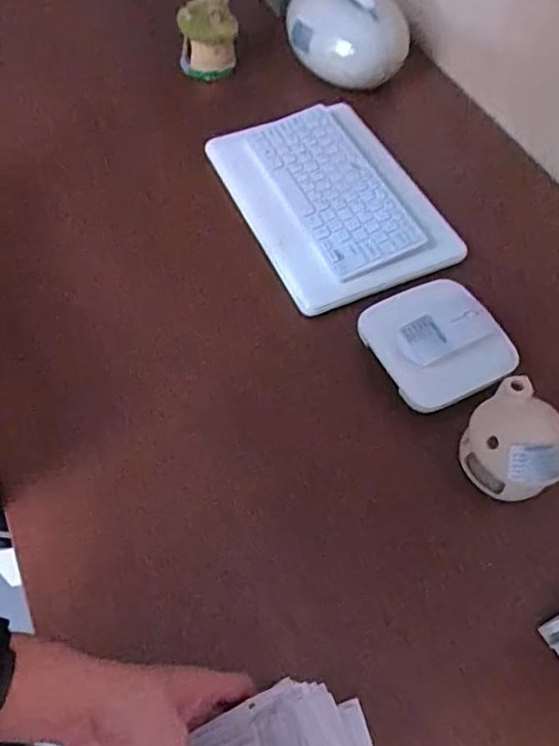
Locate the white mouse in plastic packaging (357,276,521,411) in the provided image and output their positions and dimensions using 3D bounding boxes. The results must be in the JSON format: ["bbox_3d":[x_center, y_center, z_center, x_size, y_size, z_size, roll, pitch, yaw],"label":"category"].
[{"bbox_3d":[0.164,-0.036,0.616,0.122,0.047,0.133,-24,62,-15],"label":"white mouse in plastic packaging"}]

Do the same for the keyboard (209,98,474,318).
[{"bbox_3d":[0.056,-0.225,0.753,0.217,0.045,0.309,-23,62,-15],"label":"keyboard"}]

